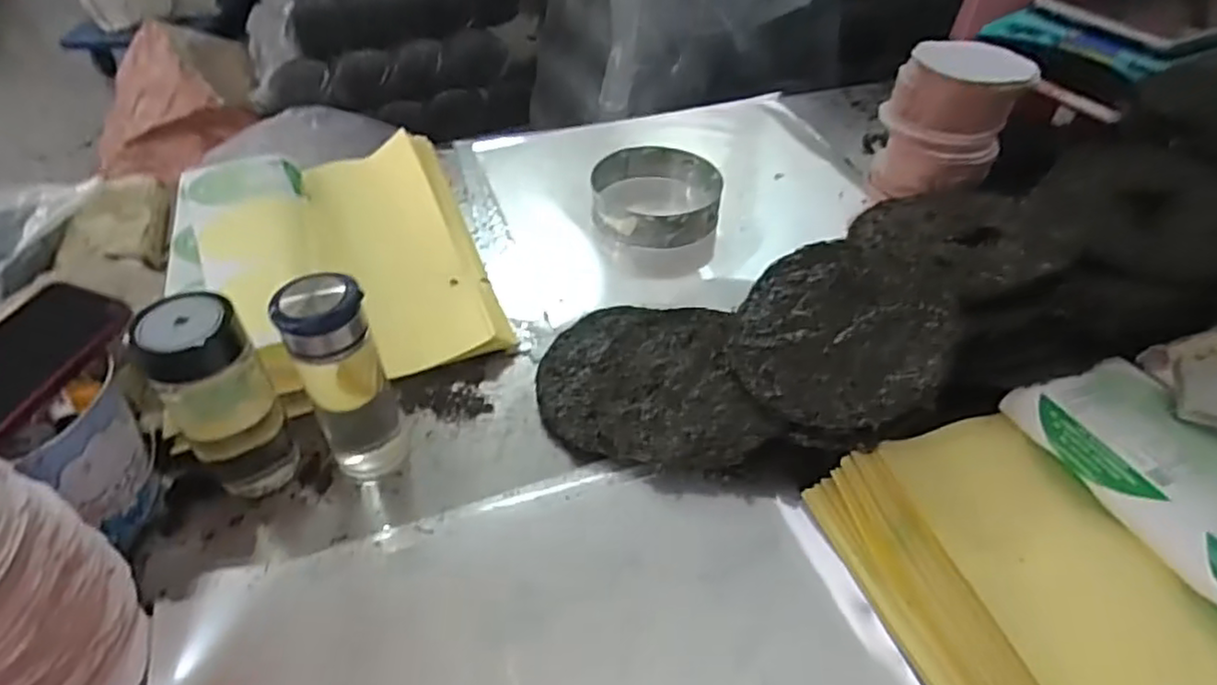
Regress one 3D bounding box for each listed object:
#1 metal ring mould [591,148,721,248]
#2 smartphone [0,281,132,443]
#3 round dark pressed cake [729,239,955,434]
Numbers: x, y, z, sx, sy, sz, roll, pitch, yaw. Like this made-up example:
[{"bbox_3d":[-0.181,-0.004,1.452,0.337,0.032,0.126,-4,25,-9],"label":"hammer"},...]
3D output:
[{"bbox_3d":[0.064,-0.195,0.916,0.171,0.047,0.181,2,44,2],"label":"metal ring mould"},{"bbox_3d":[-0.464,0.011,0.538,0.075,0.018,0.145,31,58,-10],"label":"smartphone"},{"bbox_3d":[0.216,-0.006,0.640,0.196,0.030,0.196,-46,50,-11],"label":"round dark pressed cake"}]

